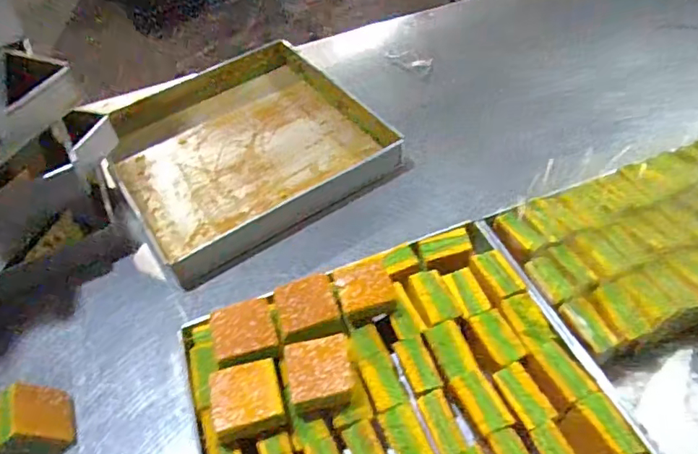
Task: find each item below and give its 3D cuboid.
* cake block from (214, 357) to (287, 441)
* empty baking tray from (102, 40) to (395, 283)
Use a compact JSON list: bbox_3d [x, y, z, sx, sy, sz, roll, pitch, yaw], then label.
[{"bbox_3d":[-0.111,0.196,0.572,0.073,0.036,0.079,-15,48,-7],"label":"cake block"},{"bbox_3d":[-0.213,-0.166,0.990,0.479,0.056,0.489,-32,54,-19],"label":"empty baking tray"}]

